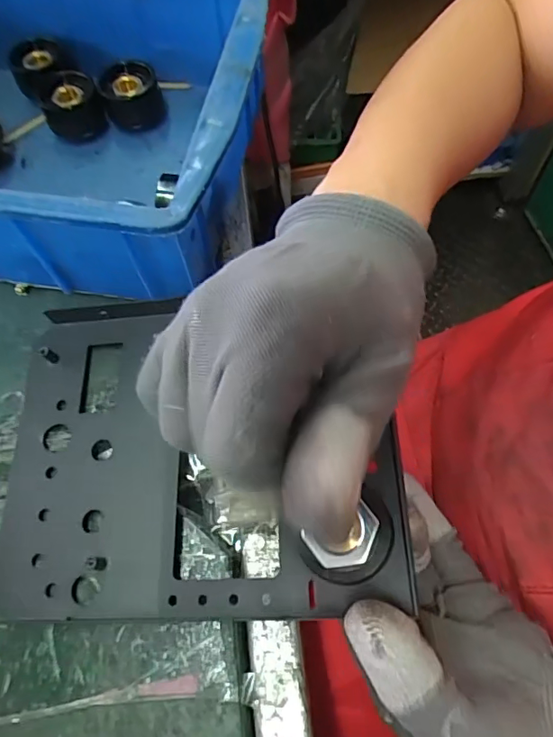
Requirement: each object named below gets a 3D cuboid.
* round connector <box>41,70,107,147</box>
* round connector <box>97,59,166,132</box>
[{"bbox_3d":[-0.135,-0.176,0.341,0.036,0.028,0.036,-11,64,-3],"label":"round connector"},{"bbox_3d":[-0.097,-0.185,0.343,0.037,0.028,0.038,-1,64,2],"label":"round connector"}]

